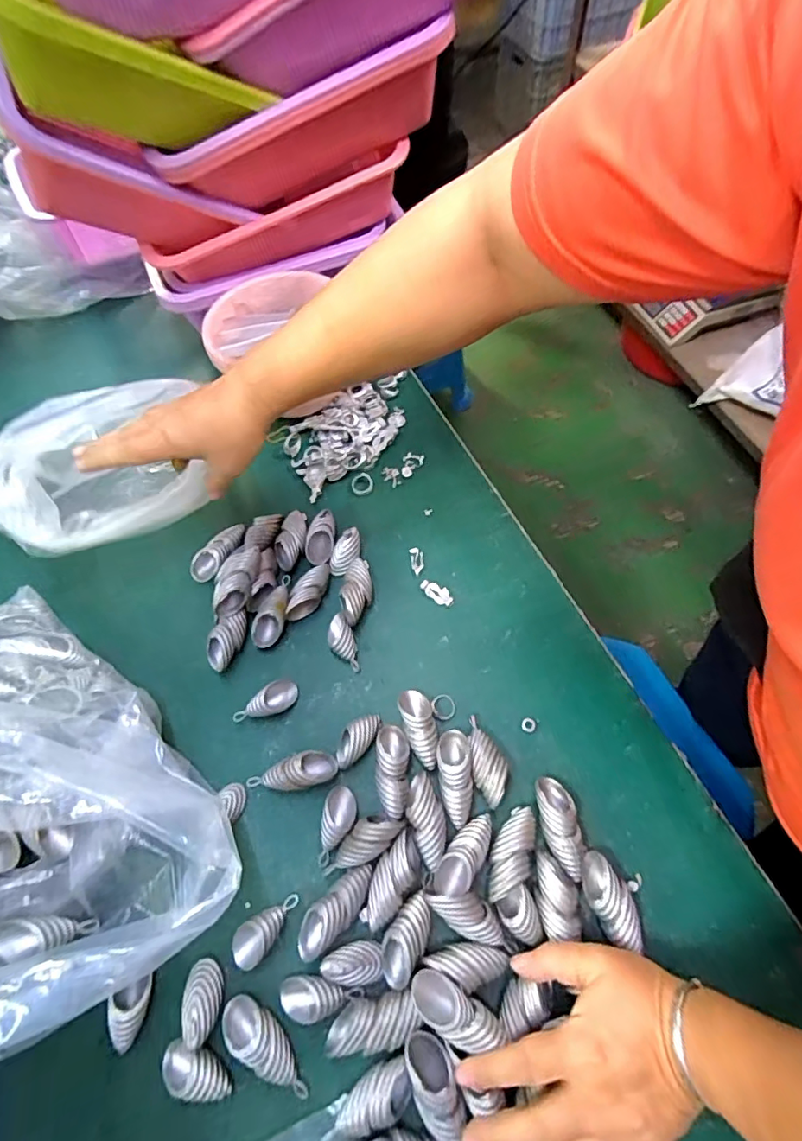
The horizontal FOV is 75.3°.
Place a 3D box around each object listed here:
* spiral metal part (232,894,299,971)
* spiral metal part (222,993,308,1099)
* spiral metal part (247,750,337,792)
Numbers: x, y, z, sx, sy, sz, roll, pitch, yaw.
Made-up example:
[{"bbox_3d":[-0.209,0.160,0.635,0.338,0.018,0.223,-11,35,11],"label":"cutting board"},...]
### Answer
[{"bbox_3d":[-0.097,0.254,0.369,0.024,0.013,0.054,40,71,21],"label":"spiral metal part"},{"bbox_3d":[-0.087,0.309,0.339,0.069,0.024,0.025,29,68,17],"label":"spiral metal part"},{"bbox_3d":[-0.086,0.163,0.414,0.068,0.022,0.026,-18,63,-6],"label":"spiral metal part"}]

